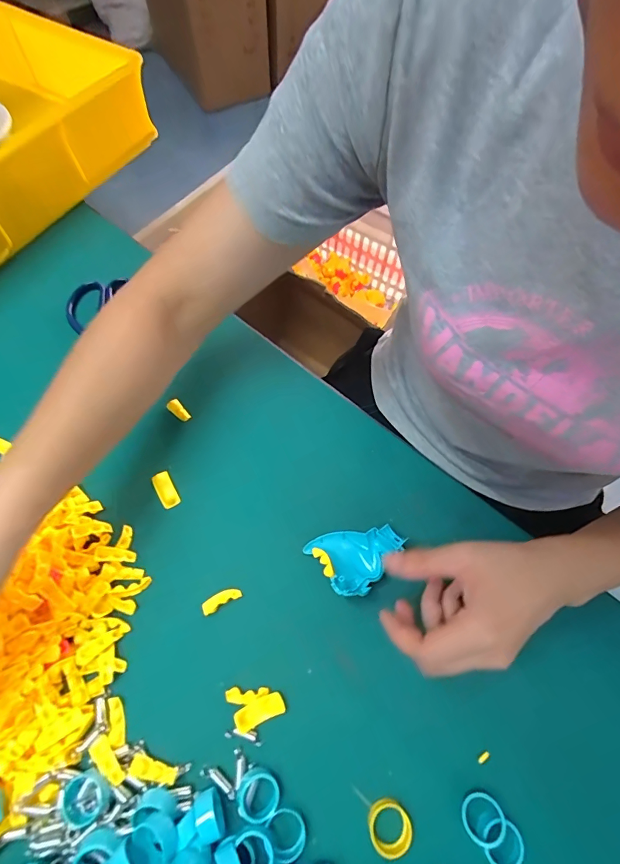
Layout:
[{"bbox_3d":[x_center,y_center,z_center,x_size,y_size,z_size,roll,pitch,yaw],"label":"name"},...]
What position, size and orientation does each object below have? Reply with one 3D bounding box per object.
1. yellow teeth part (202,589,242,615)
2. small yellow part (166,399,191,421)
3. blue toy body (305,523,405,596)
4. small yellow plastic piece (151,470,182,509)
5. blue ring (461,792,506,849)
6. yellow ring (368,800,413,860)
[{"bbox_3d":[-0.069,0.130,0.306,0.030,0.008,0.010,-26,68,-16],"label":"yellow teeth part"},{"bbox_3d":[-0.122,-0.021,0.373,0.027,0.004,0.012,39,68,15],"label":"small yellow part"},{"bbox_3d":[0.037,0.094,0.314,0.065,0.022,0.053,-32,70,-18],"label":"blue toy body"},{"bbox_3d":[-0.124,0.049,0.342,0.015,0.006,0.033,-27,68,-16],"label":"small yellow plastic piece"},{"bbox_3d":[0.111,0.248,0.254,0.025,0.013,0.026,22,51,40],"label":"blue ring"},{"bbox_3d":[0.050,0.251,0.252,0.026,0.012,0.027,2,63,-3],"label":"yellow ring"}]

